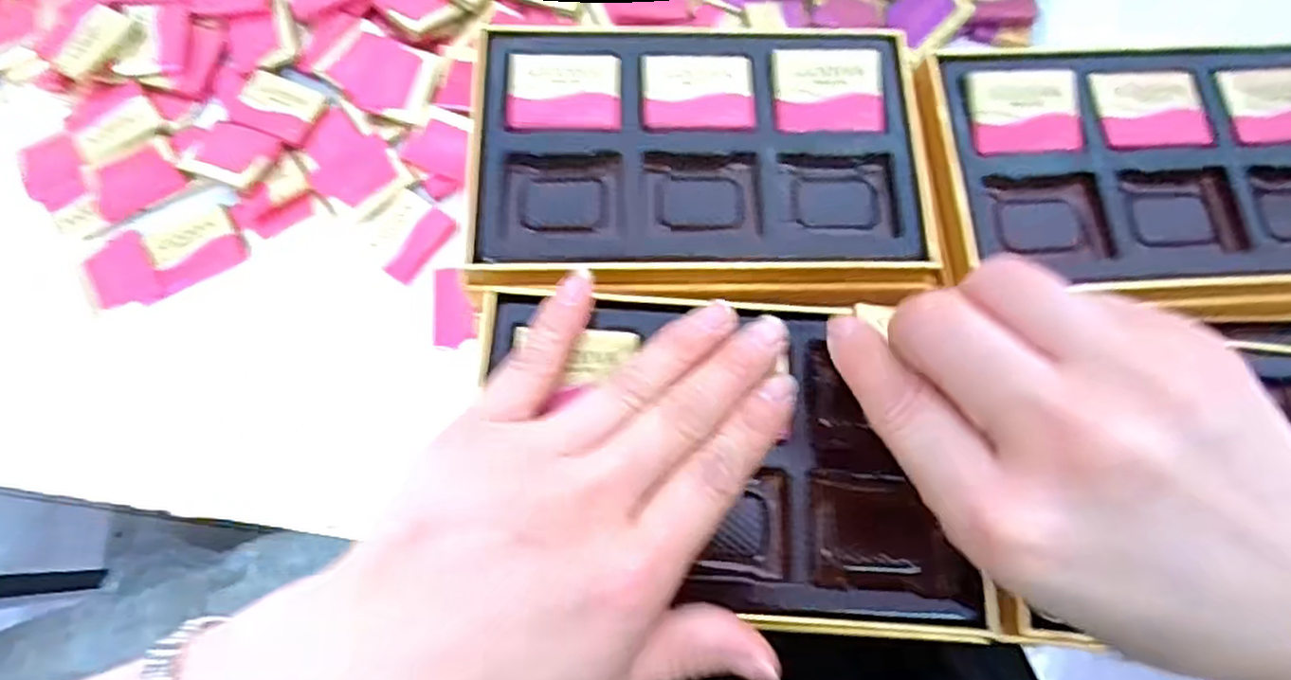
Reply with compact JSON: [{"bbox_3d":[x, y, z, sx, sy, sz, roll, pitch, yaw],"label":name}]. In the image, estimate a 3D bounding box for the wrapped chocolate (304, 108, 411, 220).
[{"bbox_3d":[-0.144,-0.086,0.351,0.052,0.005,0.036,41,76,11],"label":"wrapped chocolate"}]

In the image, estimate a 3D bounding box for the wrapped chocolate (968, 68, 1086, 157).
[{"bbox_3d":[0.140,-0.085,0.265,0.040,0.006,0.033,-3,72,-3],"label":"wrapped chocolate"}]

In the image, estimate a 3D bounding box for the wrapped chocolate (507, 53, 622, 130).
[{"bbox_3d":[-0.030,-0.092,0.266,0.041,0.004,0.032,-1,72,-2],"label":"wrapped chocolate"}]

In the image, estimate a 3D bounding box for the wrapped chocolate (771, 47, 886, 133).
[{"bbox_3d":[0.068,-0.093,0.267,0.041,0.006,0.034,-3,72,-3],"label":"wrapped chocolate"}]

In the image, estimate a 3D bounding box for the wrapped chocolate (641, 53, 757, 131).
[{"bbox_3d":[0.020,-0.093,0.266,0.041,0.004,0.032,-2,72,-2],"label":"wrapped chocolate"}]

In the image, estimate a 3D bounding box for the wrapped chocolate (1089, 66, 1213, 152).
[{"bbox_3d":[0.188,-0.088,0.268,0.040,0.006,0.036,-7,72,-4],"label":"wrapped chocolate"}]

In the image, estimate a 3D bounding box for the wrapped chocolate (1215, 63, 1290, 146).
[{"bbox_3d":[0.239,-0.090,0.271,0.041,0.004,0.035,-3,72,-2],"label":"wrapped chocolate"}]

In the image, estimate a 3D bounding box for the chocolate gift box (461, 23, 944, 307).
[{"bbox_3d":[0.020,-0.068,0.259,0.160,0.019,0.111,2,72,-1],"label":"chocolate gift box"}]

